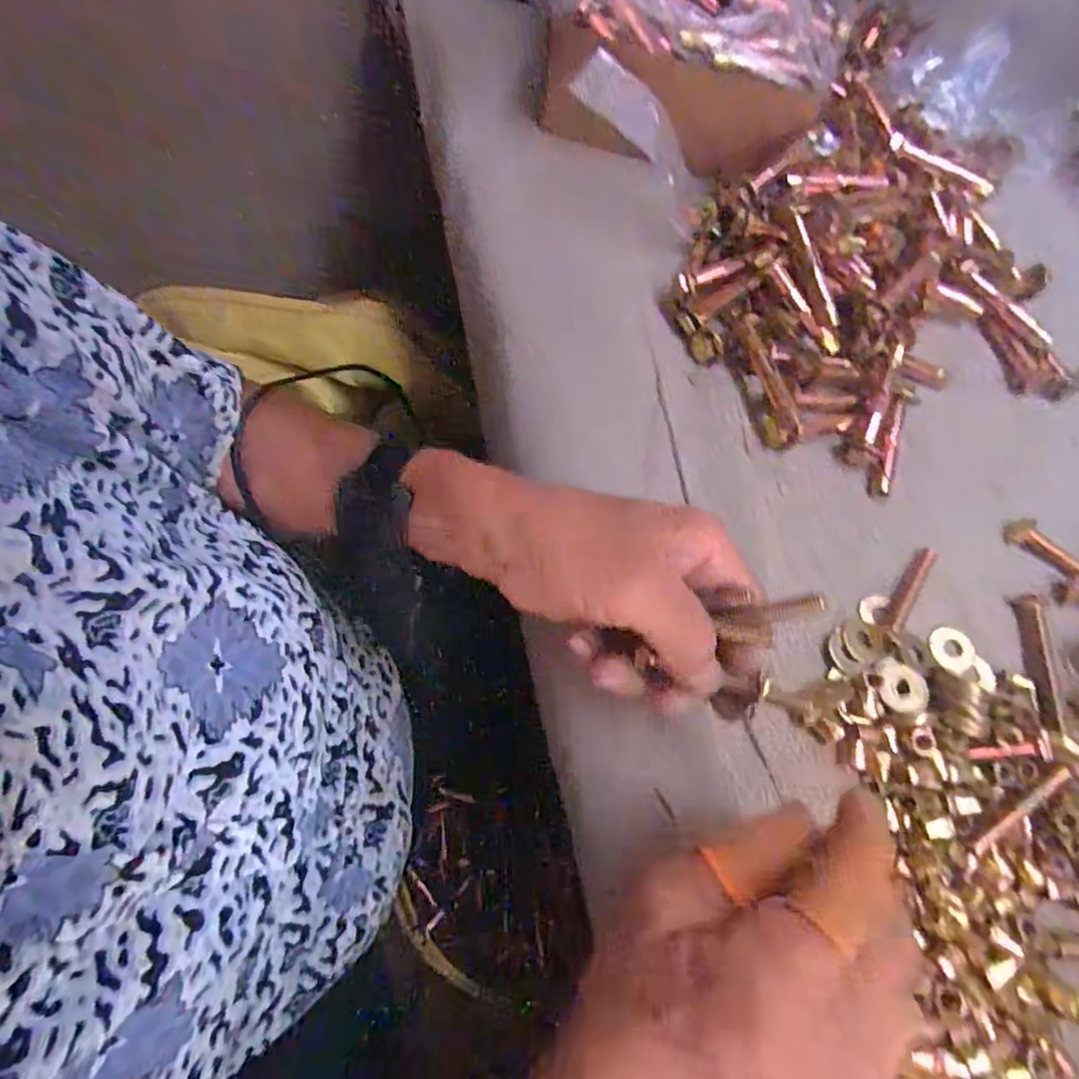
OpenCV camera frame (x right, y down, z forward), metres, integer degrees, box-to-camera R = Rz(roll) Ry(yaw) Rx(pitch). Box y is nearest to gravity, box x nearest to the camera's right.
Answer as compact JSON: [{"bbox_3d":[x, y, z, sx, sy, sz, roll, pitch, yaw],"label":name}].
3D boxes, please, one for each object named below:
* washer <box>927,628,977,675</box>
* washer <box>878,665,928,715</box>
[{"bbox_3d":[0.195,0.052,0.287,0.021,0.004,0.021,0,68,1],"label":"washer"},{"bbox_3d":[0.159,0.065,0.265,0.021,0.004,0.020,2,67,-4],"label":"washer"}]

